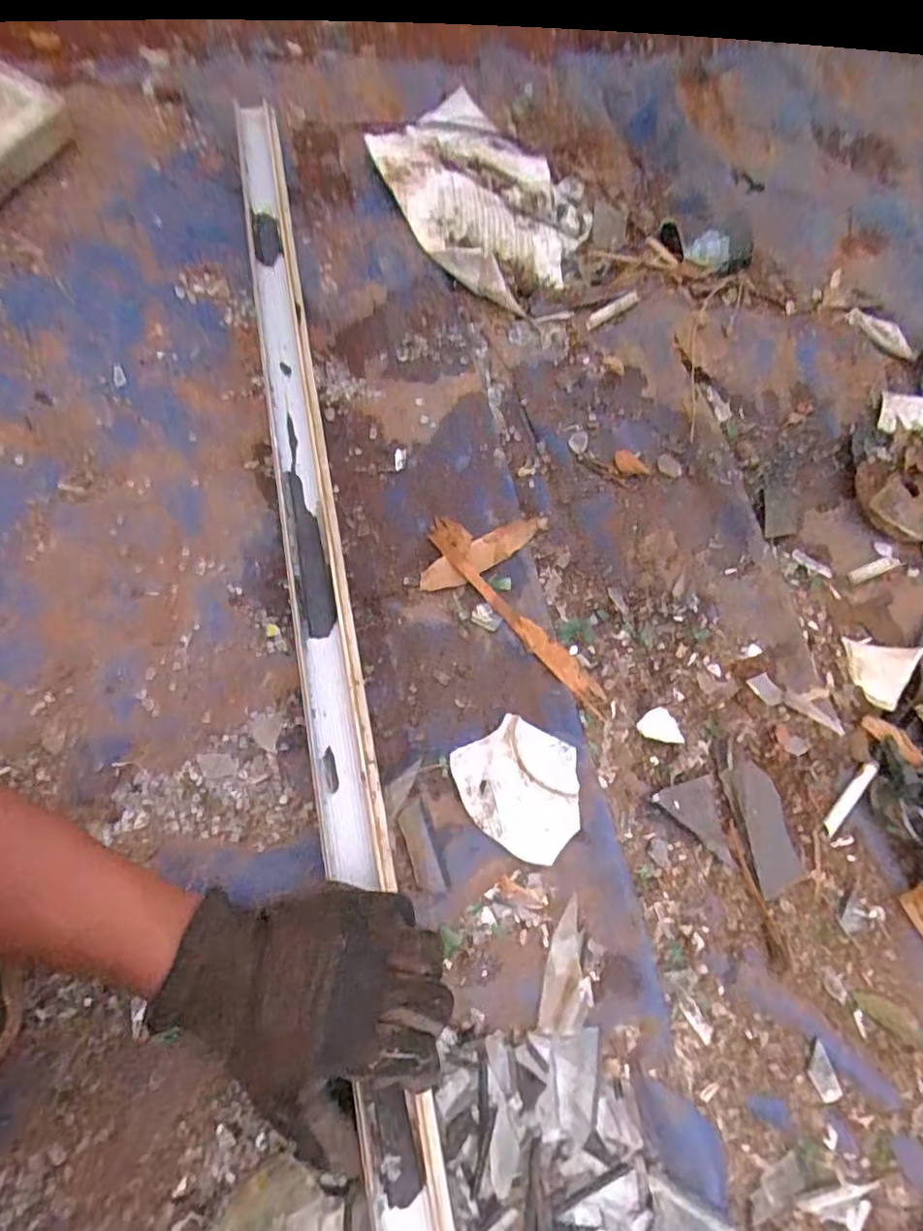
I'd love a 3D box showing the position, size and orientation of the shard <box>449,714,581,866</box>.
[{"bbox_3d":[0.040,0.117,0.435,0.093,0.024,0.081,29,68,9],"label":"shard"}]

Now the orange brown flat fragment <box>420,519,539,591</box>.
[{"bbox_3d":[0.014,-0.049,0.511,0.104,0.010,0.027,-29,80,-9],"label":"orange brown flat fragment"}]

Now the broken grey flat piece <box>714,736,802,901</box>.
[{"bbox_3d":[0.215,0.141,0.449,0.038,0.007,0.106,-9,67,-7],"label":"broken grey flat piece"}]

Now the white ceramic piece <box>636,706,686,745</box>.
[{"bbox_3d":[0.151,0.082,0.473,0.035,0.005,0.026,9,66,1],"label":"white ceramic piece"}]

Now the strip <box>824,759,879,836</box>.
[{"bbox_3d":[0.284,0.133,0.454,0.010,0.004,0.063,37,85,12],"label":"strip"}]

